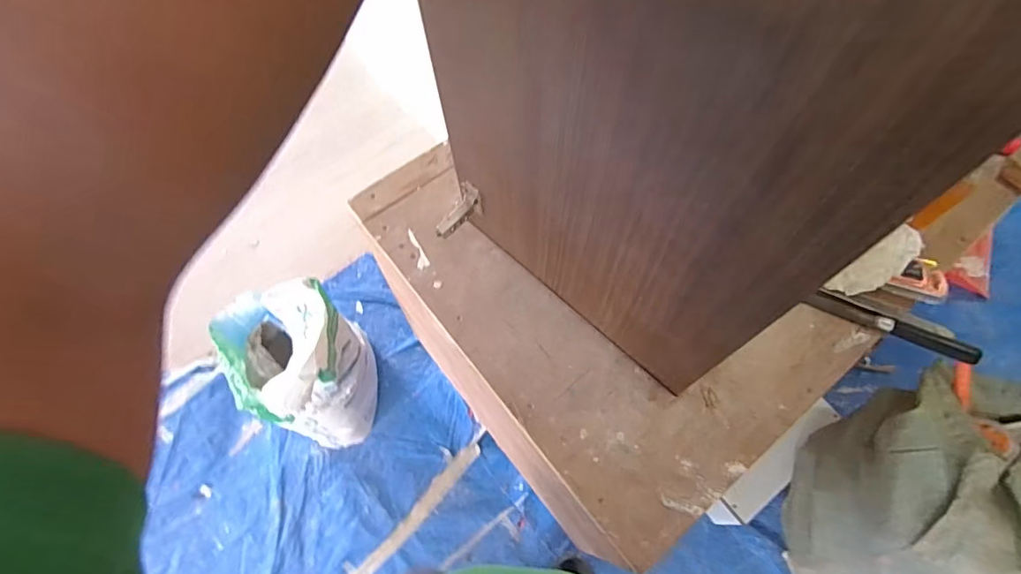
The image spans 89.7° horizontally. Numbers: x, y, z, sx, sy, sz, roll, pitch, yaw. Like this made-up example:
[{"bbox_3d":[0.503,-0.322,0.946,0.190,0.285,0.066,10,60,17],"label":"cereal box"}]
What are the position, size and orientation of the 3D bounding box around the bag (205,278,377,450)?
[{"bbox_3d":[-0.463,0.200,1.217,0.250,0.467,0.268,-29,69,-12],"label":"bag"}]

